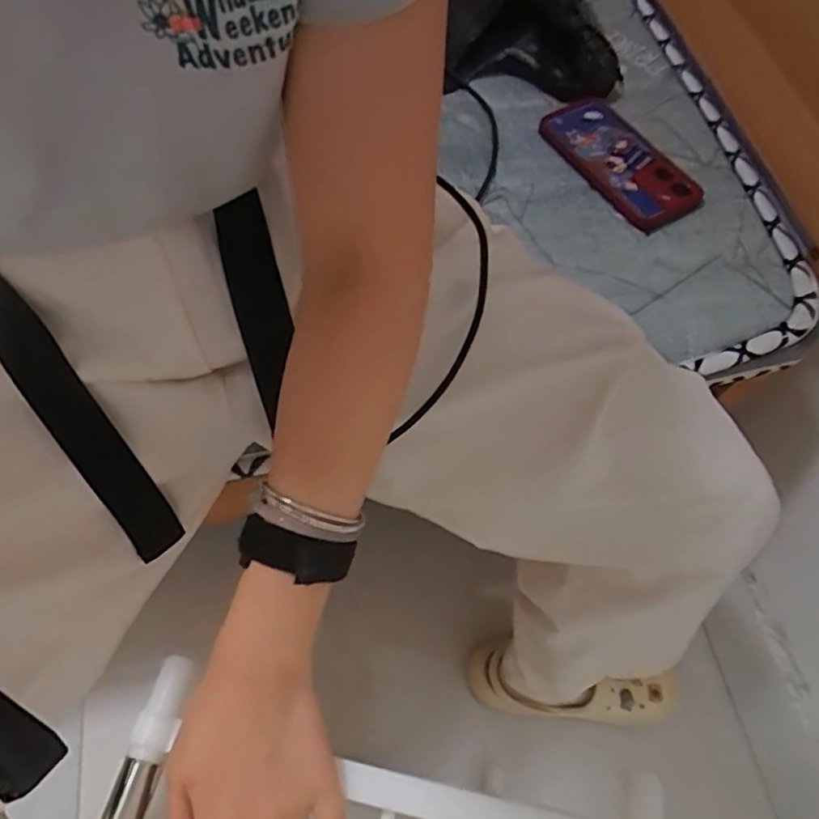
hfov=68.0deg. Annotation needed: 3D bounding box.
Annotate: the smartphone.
[{"bbox_3d":[0.200,-0.241,0.583,0.081,0.017,0.161,-30,70,-11],"label":"smartphone"}]

